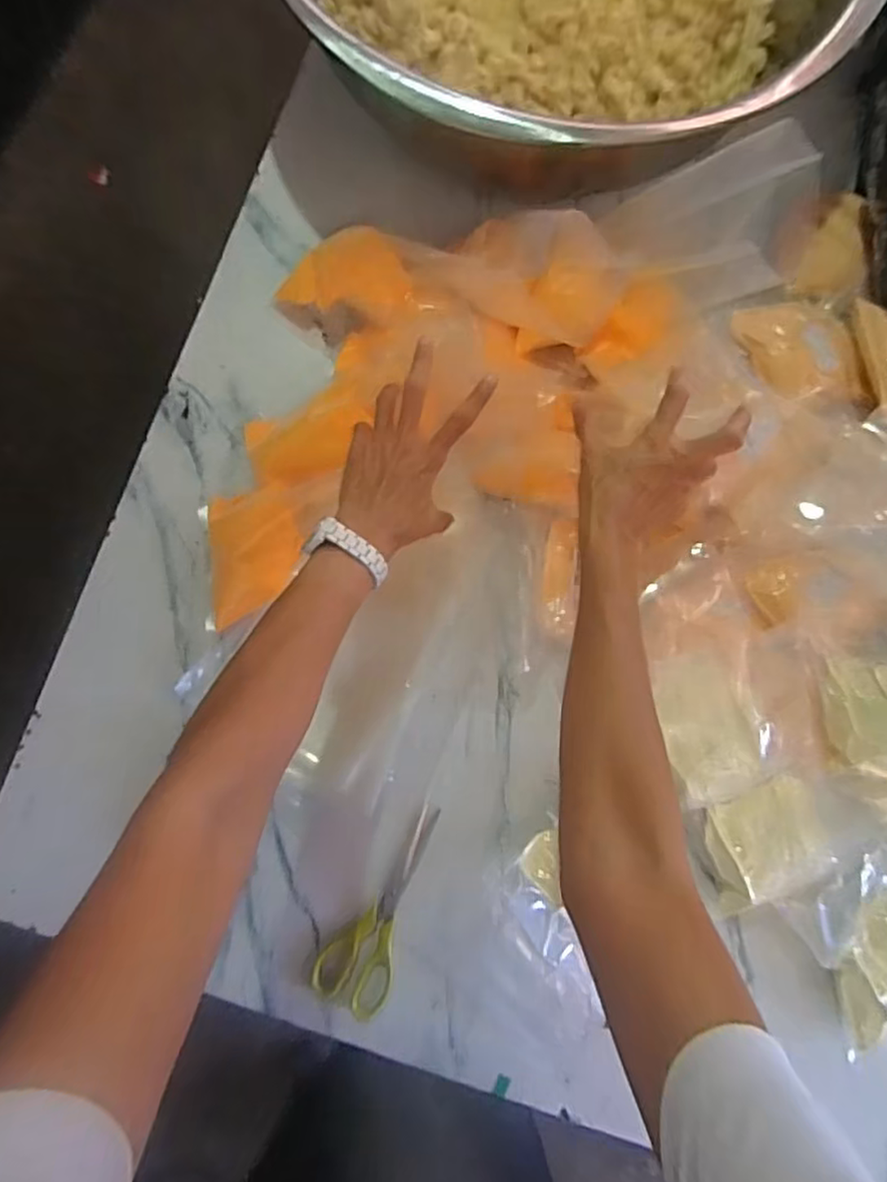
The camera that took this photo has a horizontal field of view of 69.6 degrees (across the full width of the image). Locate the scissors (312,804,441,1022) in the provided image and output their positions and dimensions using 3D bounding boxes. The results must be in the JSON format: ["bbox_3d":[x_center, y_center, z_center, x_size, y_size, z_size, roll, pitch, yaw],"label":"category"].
[{"bbox_3d":[-0.044,0.281,0.561,0.064,0.007,0.179,32,84,3],"label":"scissors"}]

